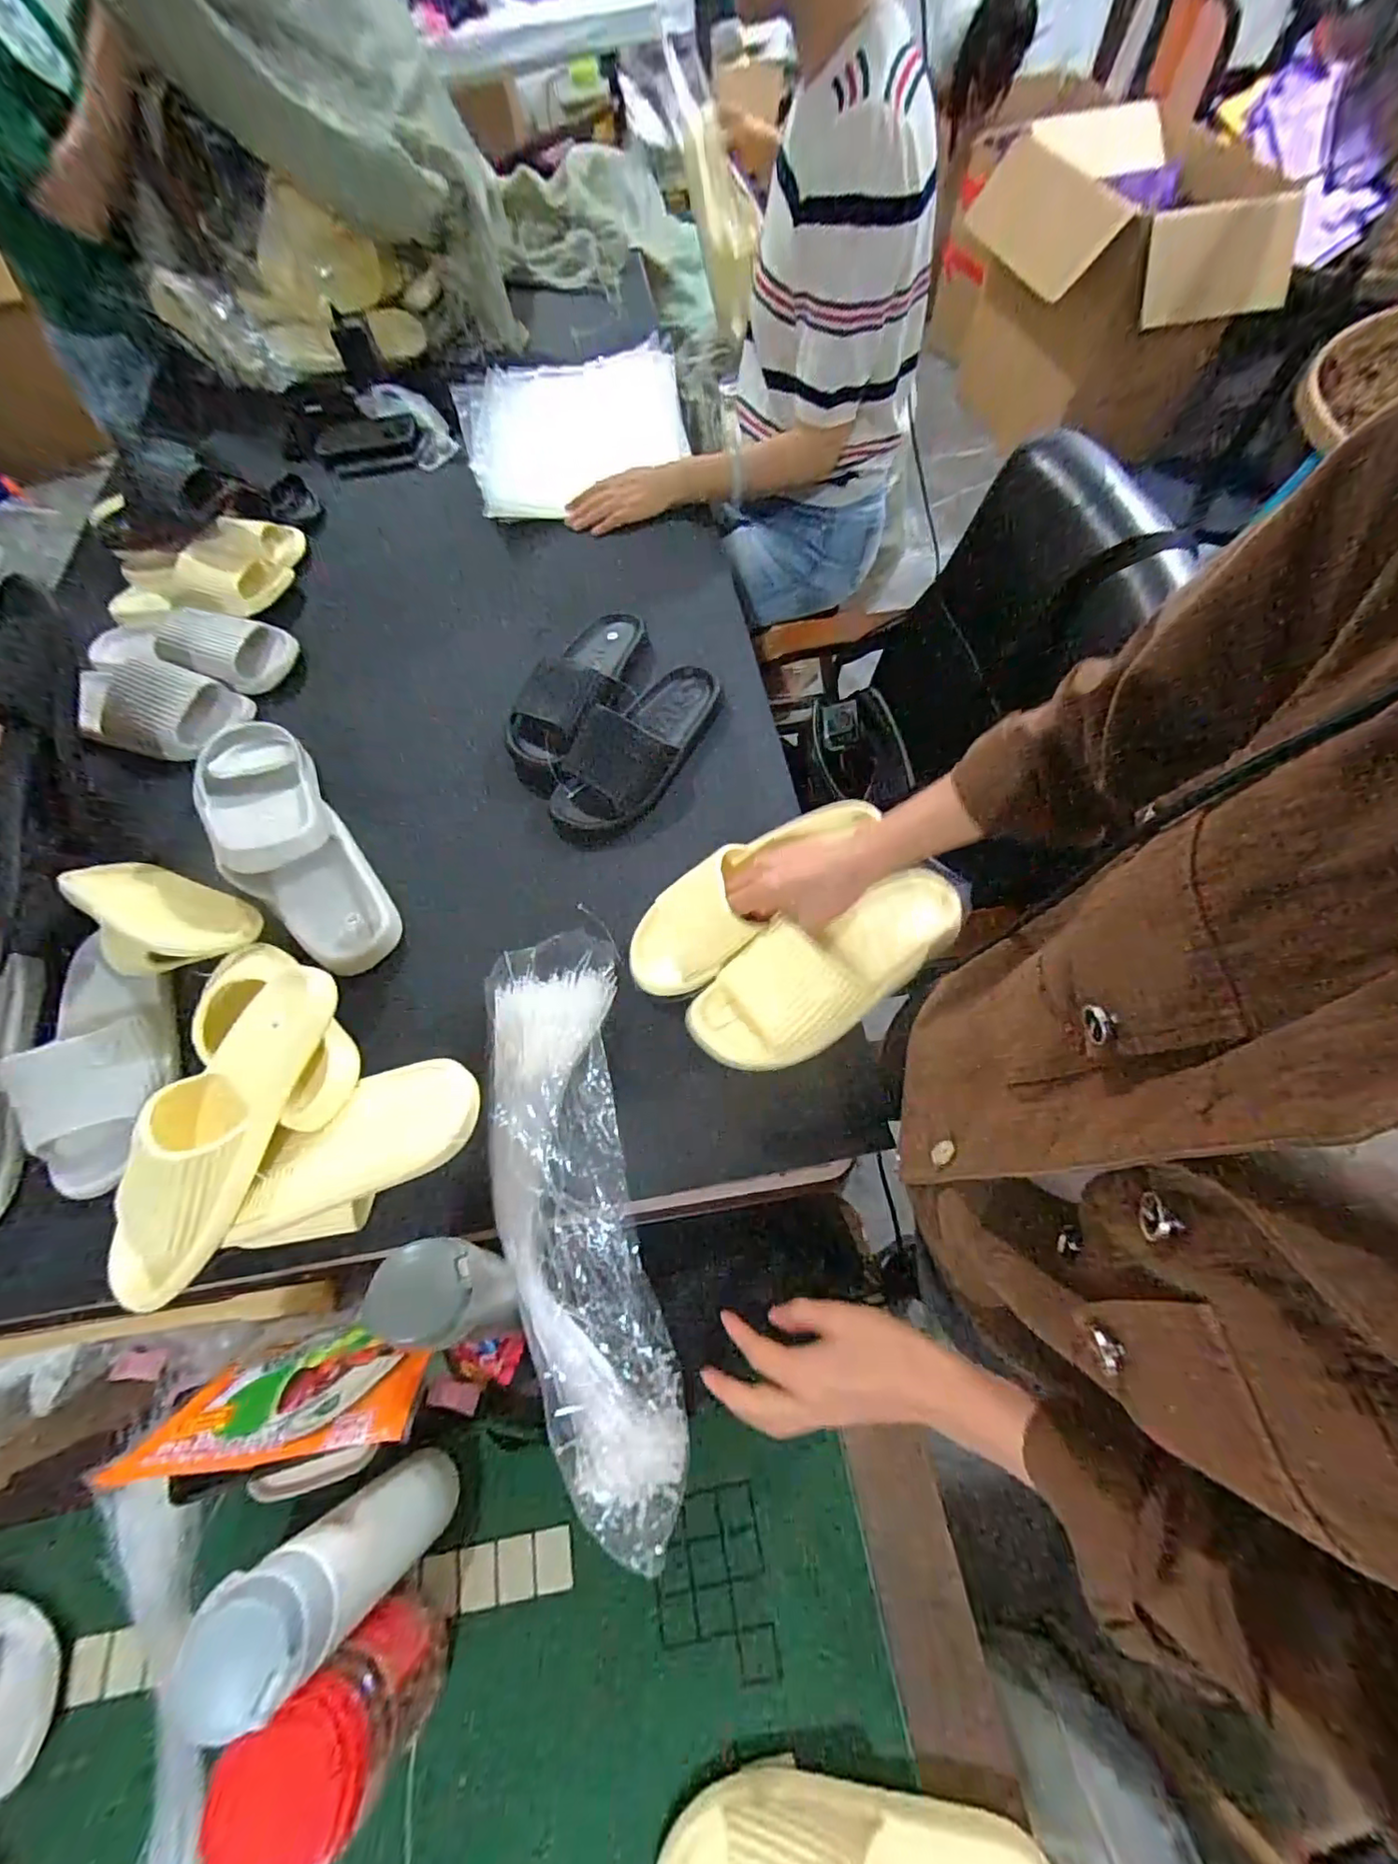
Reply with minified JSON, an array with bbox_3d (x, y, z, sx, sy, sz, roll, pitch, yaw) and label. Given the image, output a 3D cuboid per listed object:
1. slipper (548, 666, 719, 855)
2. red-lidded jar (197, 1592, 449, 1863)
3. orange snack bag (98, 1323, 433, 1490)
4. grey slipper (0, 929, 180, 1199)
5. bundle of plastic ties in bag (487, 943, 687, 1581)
[{"bbox_3d":[-0.071,-0.216,0.687,0.110,0.067,0.273,30,70,16],"label":"slipper"},{"bbox_3d":[-0.232,0.525,0.399,0.073,0.147,0.076,-1,65,3],"label":"red-lidded jar"},{"bbox_3d":[-0.280,0.320,0.423,0.171,0.107,0.022,-11,100,-4],"label":"orange snack bag"},{"bbox_3d":[-0.554,0.112,0.551,0.093,0.066,0.231,-17,65,-5],"label":"grey slipper"},{"bbox_3d":[-0.101,0.218,0.490,0.122,0.068,0.440,-11,65,-2],"label":"bundle of plastic ties in bag"}]

